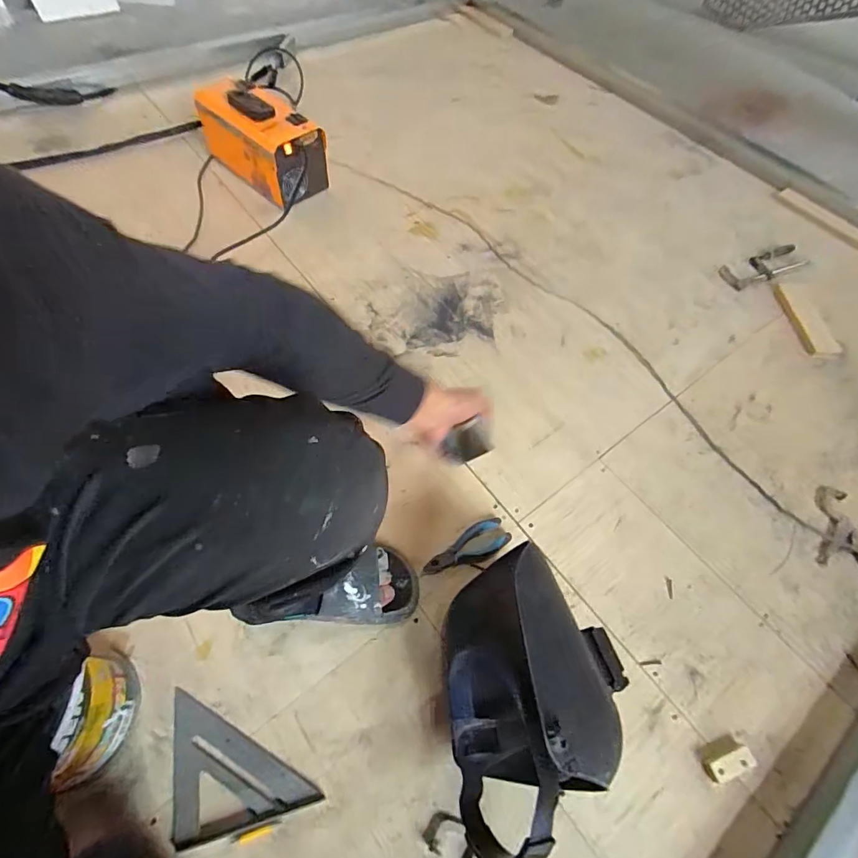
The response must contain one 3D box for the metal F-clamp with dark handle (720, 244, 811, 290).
[{"bbox_3d":[0.849,-0.412,1.148,0.226,0.022,0.075,-19,64,-10],"label":"metal F-clamp with dark handle"}]

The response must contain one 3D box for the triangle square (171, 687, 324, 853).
[{"bbox_3d":[-0.272,0.470,0.590,0.230,0.026,0.123,25,66,11],"label":"triangle square"}]

